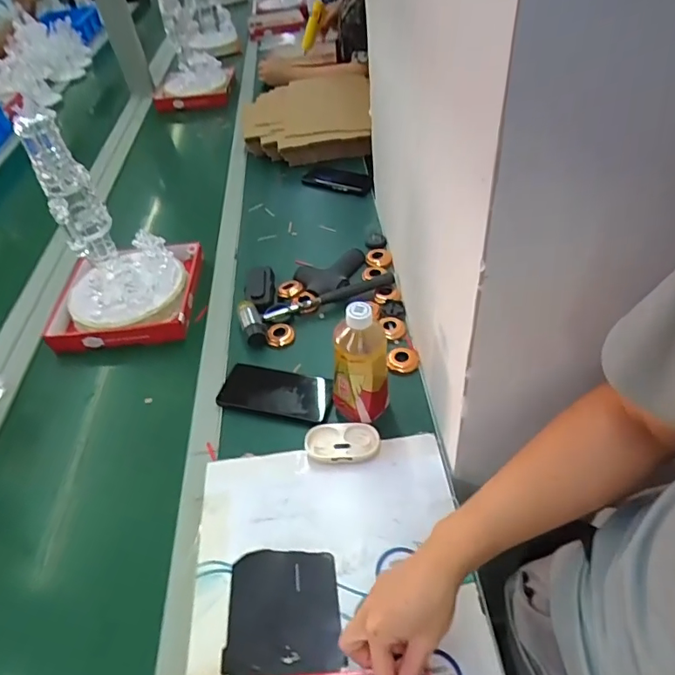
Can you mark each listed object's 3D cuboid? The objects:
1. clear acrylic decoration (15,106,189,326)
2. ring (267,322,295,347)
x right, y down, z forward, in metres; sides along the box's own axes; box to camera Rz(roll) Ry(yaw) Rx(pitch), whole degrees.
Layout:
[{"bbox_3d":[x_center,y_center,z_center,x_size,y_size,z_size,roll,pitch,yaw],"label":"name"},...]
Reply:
[{"bbox_3d":[-0.378,-0.177,0.785,0.182,0.298,0.150,-21,46,-13],"label":"clear acrylic decoration"},{"bbox_3d":[-0.093,-0.004,0.813,0.042,0.016,0.043,-4,45,4],"label":"ring"}]

